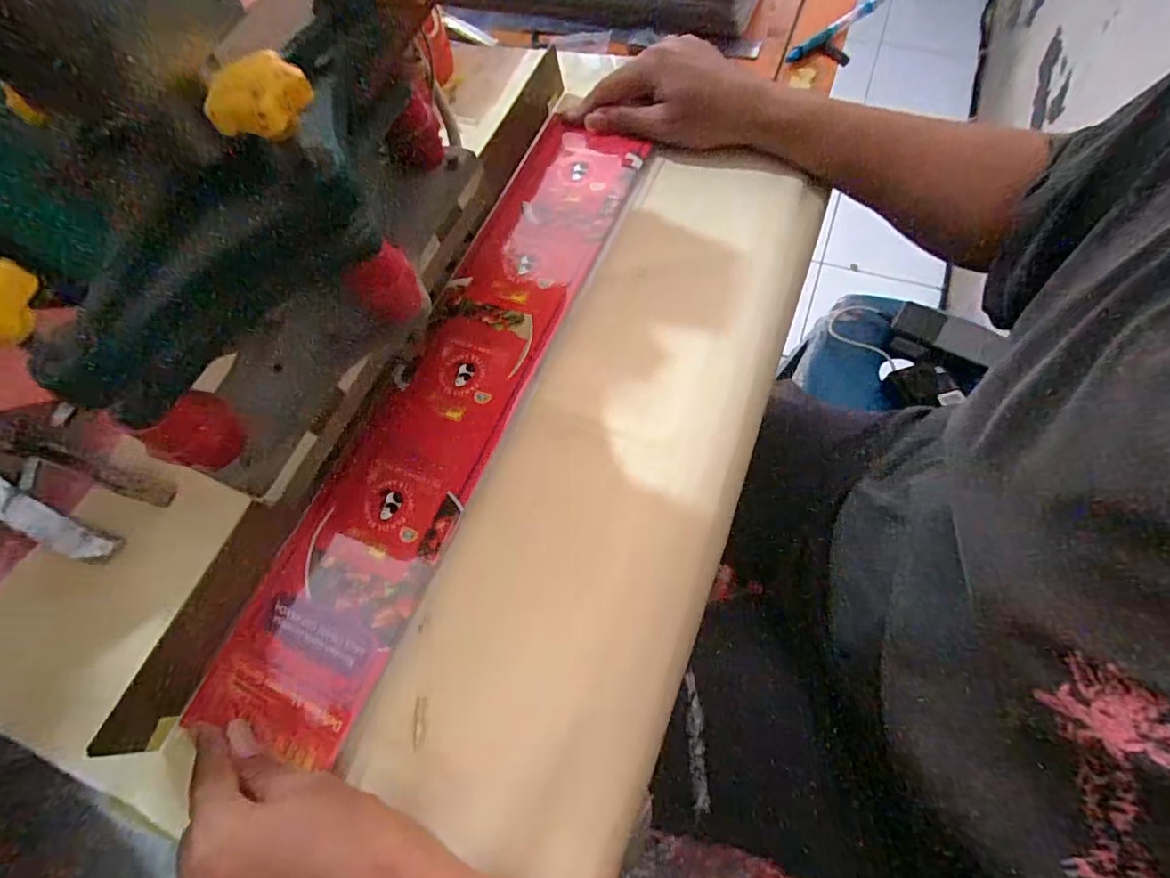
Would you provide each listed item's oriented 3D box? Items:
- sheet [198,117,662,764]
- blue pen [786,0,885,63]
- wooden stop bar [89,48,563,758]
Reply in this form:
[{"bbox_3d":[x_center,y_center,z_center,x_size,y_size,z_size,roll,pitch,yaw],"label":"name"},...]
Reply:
[{"bbox_3d":[-0.093,-0.047,0.389,0.099,0.011,0.501,20,71,12],"label":"sheet"},{"bbox_3d":[0.239,-0.391,0.499,0.137,0.015,0.017,-39,72,-11],"label":"blue pen"},{"bbox_3d":[-0.141,-0.087,0.393,0.043,0.029,0.596,18,71,9],"label":"wooden stop bar"}]

